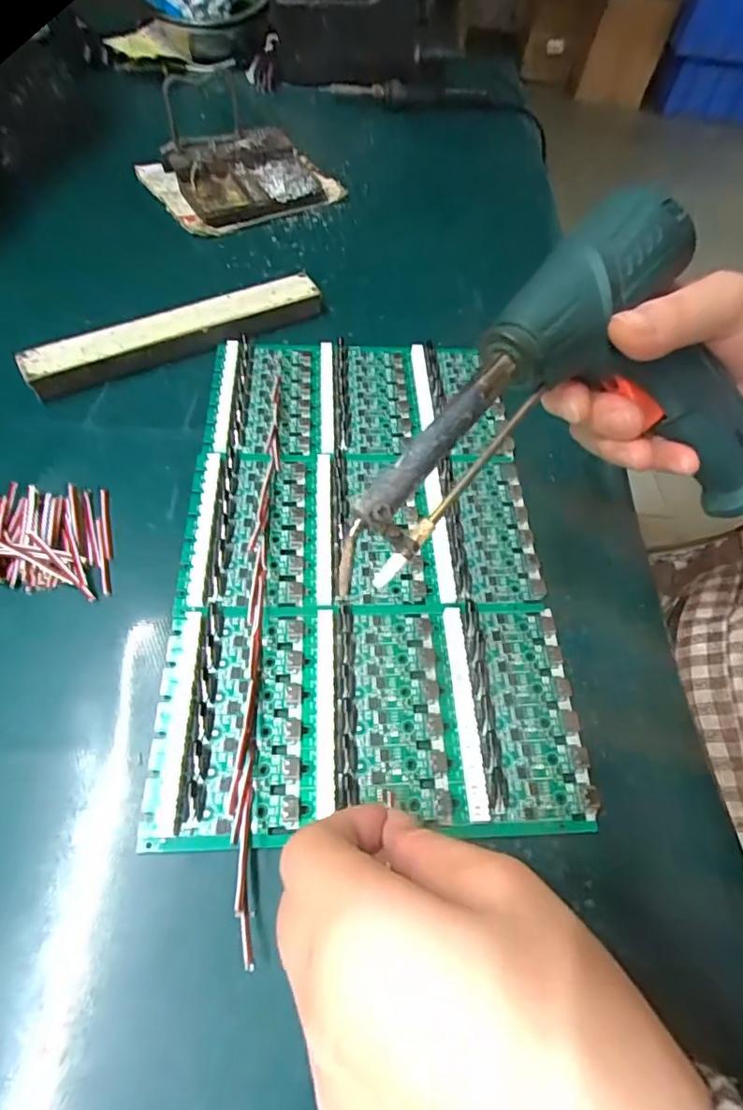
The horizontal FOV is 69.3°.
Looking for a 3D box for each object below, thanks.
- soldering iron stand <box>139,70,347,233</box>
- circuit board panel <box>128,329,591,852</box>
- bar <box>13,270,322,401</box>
[{"bbox_3d":[-0.114,-0.337,0.477,0.148,0.034,0.118,-26,63,-19],"label":"soldering iron stand"},{"bbox_3d":[-0.003,-0.017,0.297,0.185,0.010,0.300,0,58,-4],"label":"circuit board panel"},{"bbox_3d":[-0.126,-0.149,0.360,0.196,0.019,0.030,-27,64,-19],"label":"bar"}]

